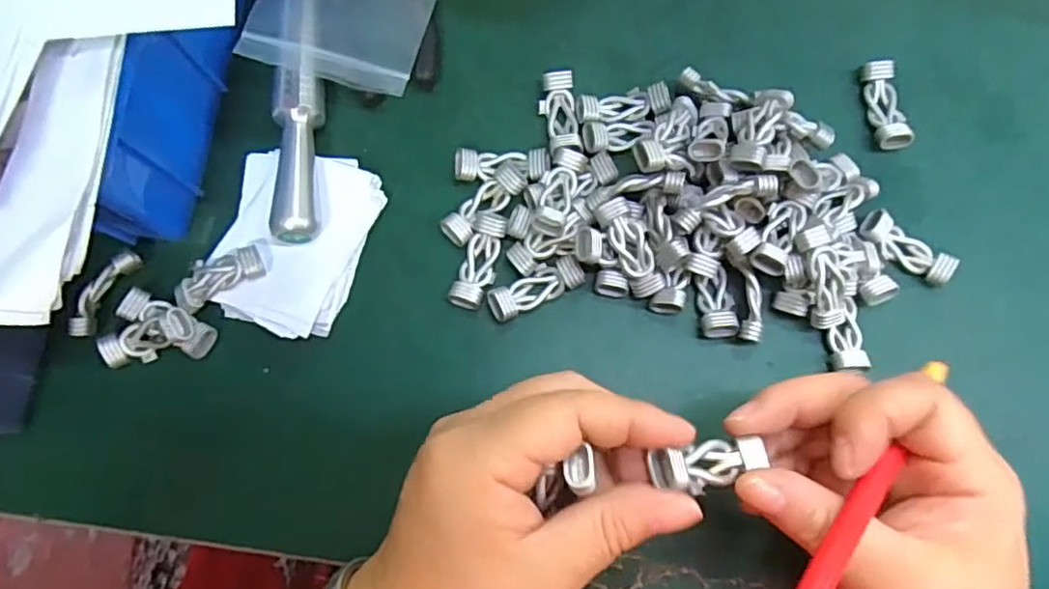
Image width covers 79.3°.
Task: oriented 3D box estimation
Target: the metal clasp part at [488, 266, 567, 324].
[{"bbox_3d":[0.001,-0.001,0.291,0.035,0.008,0.015,-28,78,-5],"label":"metal clasp part"}]

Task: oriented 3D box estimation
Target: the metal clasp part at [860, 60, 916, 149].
[{"bbox_3d":[0.177,-0.093,0.308,0.015,0.010,0.046,-5,77,0],"label":"metal clasp part"}]

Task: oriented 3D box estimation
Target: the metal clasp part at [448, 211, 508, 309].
[{"bbox_3d":[-0.021,-0.016,0.295,0.016,0.006,0.046,15,78,4],"label":"metal clasp part"}]

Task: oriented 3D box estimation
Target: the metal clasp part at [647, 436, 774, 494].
[{"bbox_3d":[0.061,0.058,0.212,0.041,0.010,0.015,0,76,-27],"label":"metal clasp part"}]

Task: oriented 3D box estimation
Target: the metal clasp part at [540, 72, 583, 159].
[{"bbox_3d":[0.017,-0.088,0.308,0.017,0.010,0.044,-6,77,-1],"label":"metal clasp part"}]

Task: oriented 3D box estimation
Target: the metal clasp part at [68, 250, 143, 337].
[{"bbox_3d":[-0.193,-0.001,0.288,0.009,0.012,0.043,27,79,6],"label":"metal clasp part"}]

